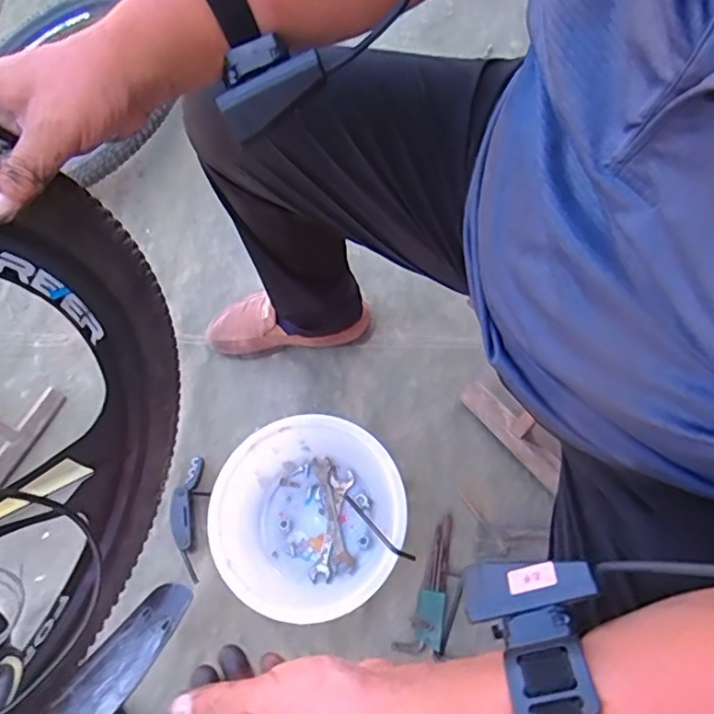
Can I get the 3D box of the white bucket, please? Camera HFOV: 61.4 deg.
[{"bbox_3d":[-0.064,0.206,0.789,0.238,0.081,0.233,-1,66,2],"label":"white bucket"}]

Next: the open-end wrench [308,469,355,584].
[{"bbox_3d":[-0.034,0.230,0.825,0.031,0.010,0.149,10,71,8],"label":"open-end wrench"}]

